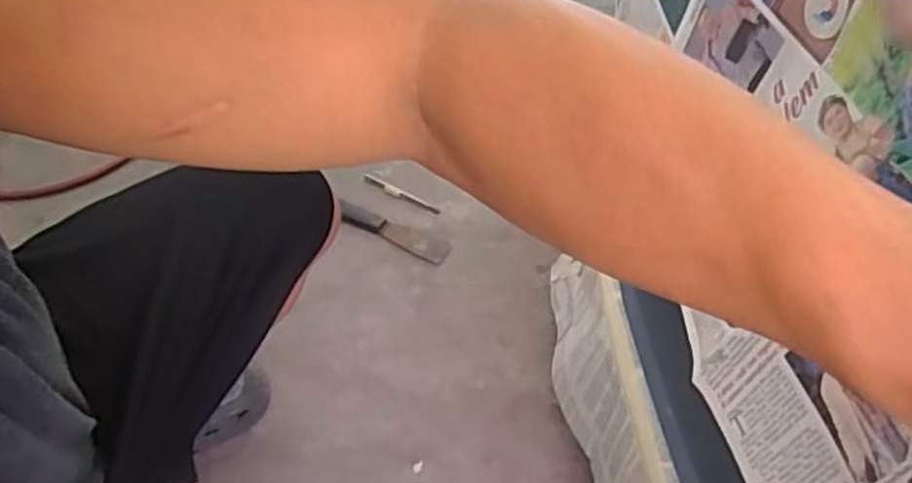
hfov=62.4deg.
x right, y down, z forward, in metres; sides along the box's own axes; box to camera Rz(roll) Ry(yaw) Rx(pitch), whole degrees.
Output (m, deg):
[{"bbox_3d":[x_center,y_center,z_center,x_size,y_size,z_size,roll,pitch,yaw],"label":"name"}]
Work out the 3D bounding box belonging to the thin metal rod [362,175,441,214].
[{"bbox_3d":[-0.085,-0.072,1.167,0.141,0.009,0.018,28,48,20],"label":"thin metal rod"}]

